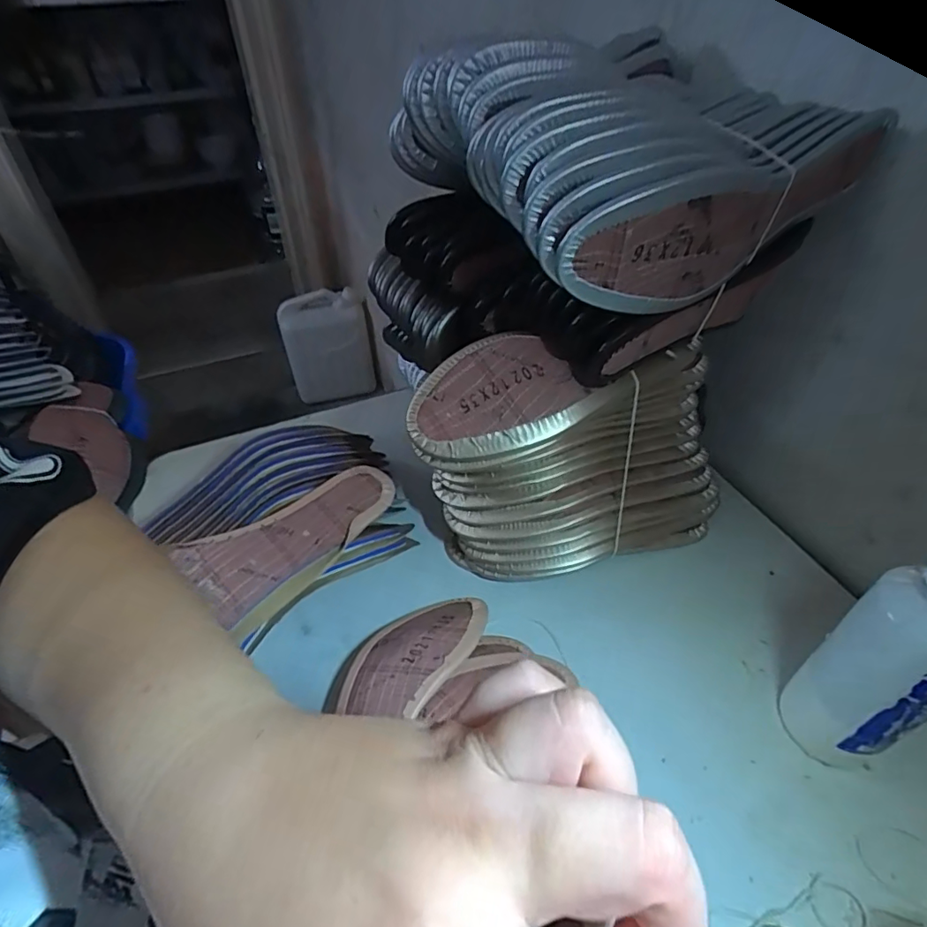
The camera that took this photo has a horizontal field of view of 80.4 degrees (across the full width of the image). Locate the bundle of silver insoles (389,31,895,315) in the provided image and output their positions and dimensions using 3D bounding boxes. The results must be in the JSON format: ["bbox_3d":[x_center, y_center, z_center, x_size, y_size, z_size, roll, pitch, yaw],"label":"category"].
[{"bbox_3d":[0.085,-0.188,0.328,0.203,0.096,0.225,-19,45,-21],"label":"bundle of silver insoles"}]

